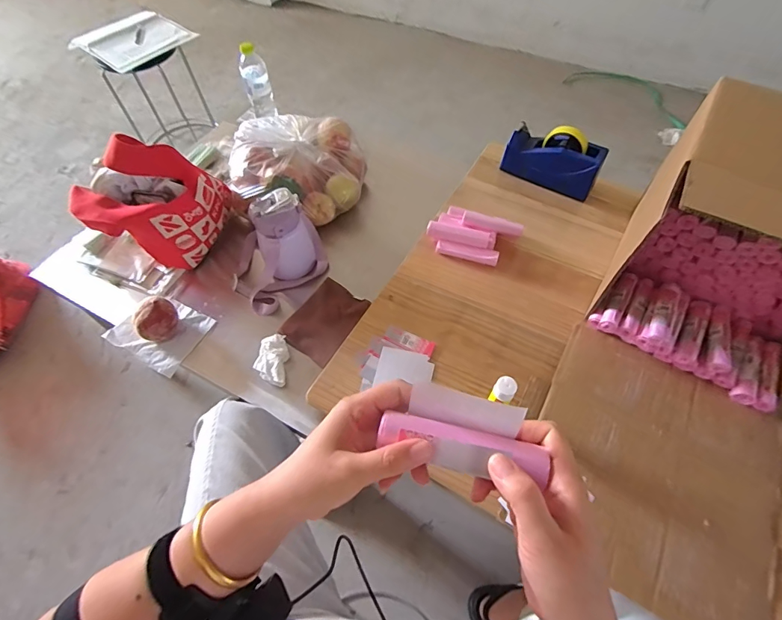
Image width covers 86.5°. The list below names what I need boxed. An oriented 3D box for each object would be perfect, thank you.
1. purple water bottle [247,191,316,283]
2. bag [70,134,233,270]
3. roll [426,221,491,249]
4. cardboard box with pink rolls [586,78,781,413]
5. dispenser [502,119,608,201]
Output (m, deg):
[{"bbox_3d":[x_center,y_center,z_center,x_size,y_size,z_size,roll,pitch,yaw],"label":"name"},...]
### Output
[{"bbox_3d":[-0.210,-0.141,0.829,0.096,0.183,0.069,-17,57,-9],"label":"purple water bottle"},{"bbox_3d":[-0.456,-0.202,0.841,0.262,0.247,0.127,-30,60,-17],"label":"bag"},{"bbox_3d":[0.130,-0.146,0.808,0.120,0.021,0.027,13,58,11],"label":"roll"},{"bbox_3d":[0.557,-0.104,0.657,0.304,0.262,0.378,26,61,18],"label":"cardboard box with pink rolls"},{"bbox_3d":[0.341,-0.320,0.880,0.197,0.101,0.068,26,61,18],"label":"dispenser"}]

